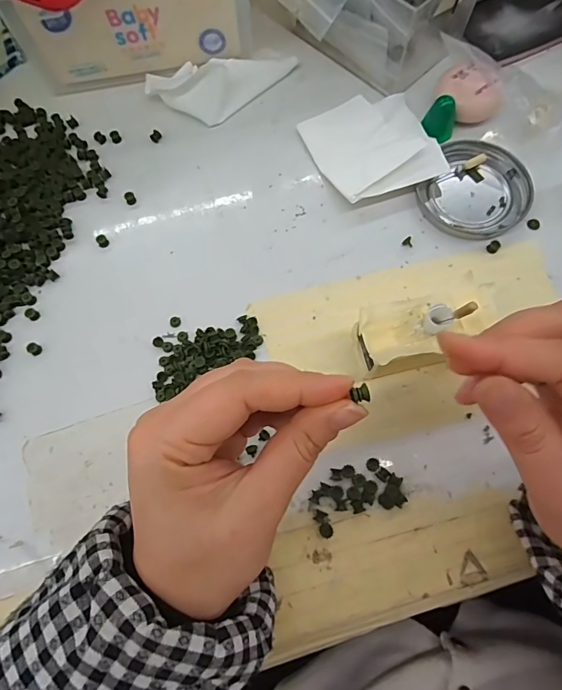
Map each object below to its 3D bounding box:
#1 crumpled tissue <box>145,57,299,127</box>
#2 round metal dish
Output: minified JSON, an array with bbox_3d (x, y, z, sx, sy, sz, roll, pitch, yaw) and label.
[{"bbox_3d":[-0.045,-0.204,0.343,0.116,0.018,0.052,-11,72,-2],"label":"crumpled tissue"},{"bbox_3d":[0.142,-0.111,0.316,0.072,0.011,0.078,-1,72,2],"label":"round metal dish"}]

